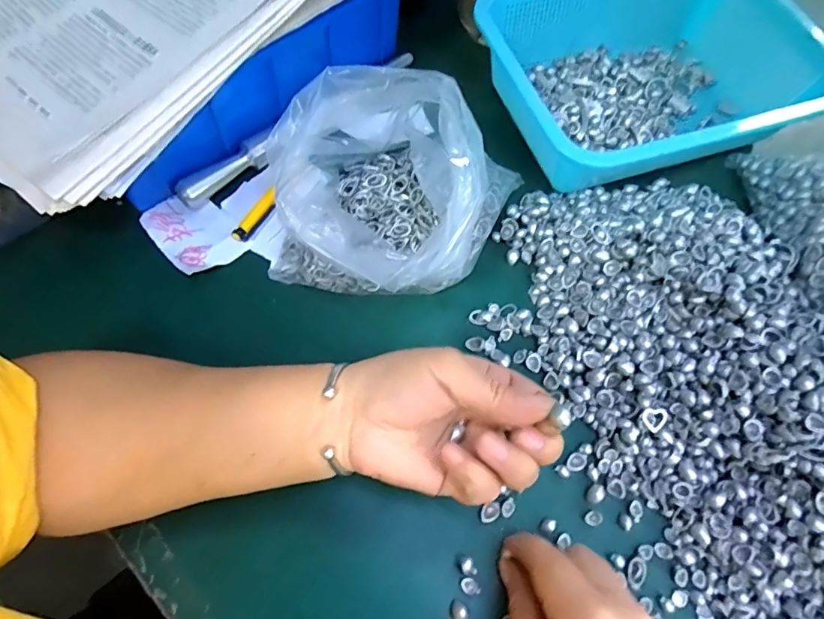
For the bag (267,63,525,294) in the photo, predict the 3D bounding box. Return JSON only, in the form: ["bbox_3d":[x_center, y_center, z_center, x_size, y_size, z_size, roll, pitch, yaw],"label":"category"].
[{"bbox_3d":[-0.016,-0.088,0.350,0.148,0.098,0.165,24,65,10],"label":"bag"}]

